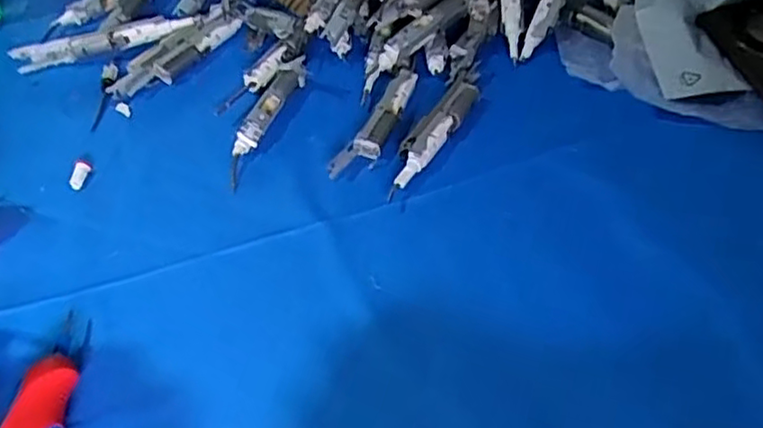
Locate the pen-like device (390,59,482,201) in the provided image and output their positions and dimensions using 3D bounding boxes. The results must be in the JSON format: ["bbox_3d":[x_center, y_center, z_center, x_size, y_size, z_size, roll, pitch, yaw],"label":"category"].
[{"bbox_3d":[0.042,-0.065,0.484,0.022,0.013,0.135,25,58,24],"label":"pen-like device"}]

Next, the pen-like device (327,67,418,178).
[{"bbox_3d":[-0.001,-0.068,0.493,0.026,0.017,0.111,21,57,21],"label":"pen-like device"}]

